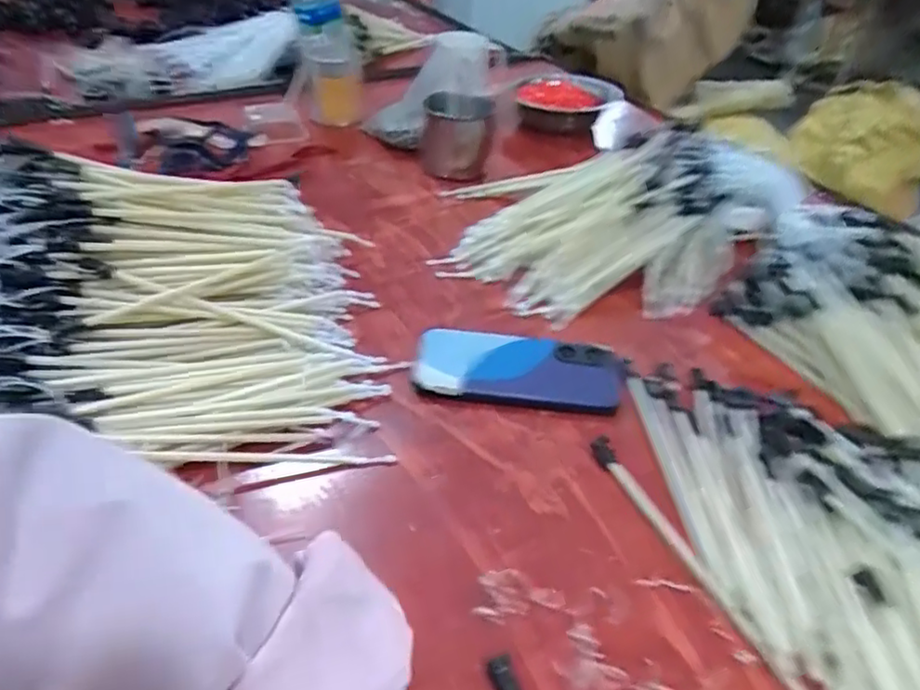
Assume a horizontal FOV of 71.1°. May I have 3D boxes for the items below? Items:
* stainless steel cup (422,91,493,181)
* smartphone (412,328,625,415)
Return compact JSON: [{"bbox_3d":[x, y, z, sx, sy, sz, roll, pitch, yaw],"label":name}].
[{"bbox_3d":[-0.004,-0.280,0.855,0.089,0.089,0.079,4,39,1],"label":"stainless steel cup"},{"bbox_3d":[0.048,0.020,0.535,0.168,0.014,0.081,9,37,4],"label":"smartphone"}]

